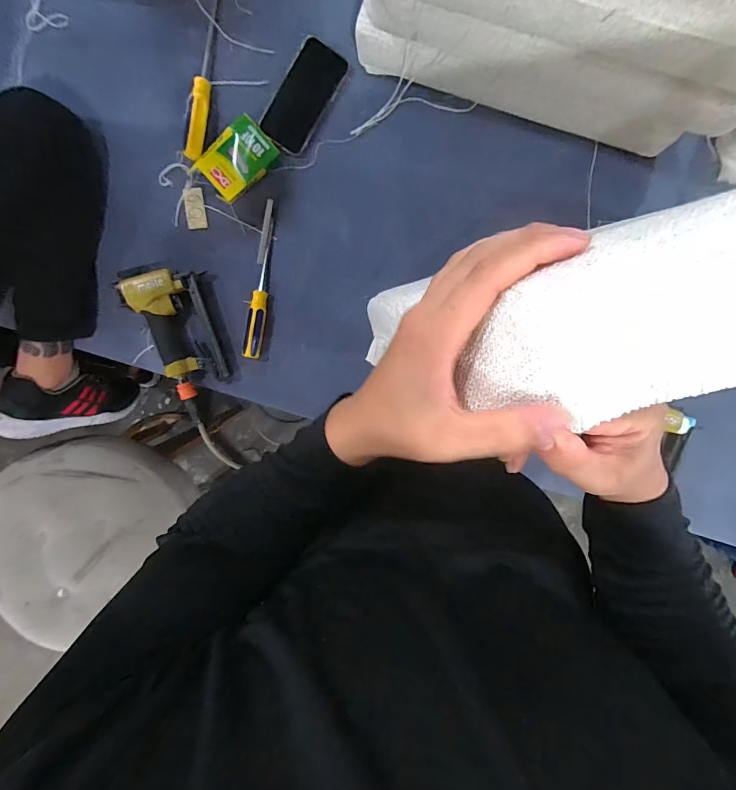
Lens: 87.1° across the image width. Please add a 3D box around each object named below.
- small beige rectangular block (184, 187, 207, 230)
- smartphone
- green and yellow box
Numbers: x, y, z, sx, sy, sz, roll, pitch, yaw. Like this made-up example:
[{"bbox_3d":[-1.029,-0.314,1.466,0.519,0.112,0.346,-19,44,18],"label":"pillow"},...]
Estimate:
[{"bbox_3d":[-0.279,-0.301,0.625,0.031,0.004,0.063,-4,98,1],"label":"small beige rectangular block"},{"bbox_3d":[-0.099,-0.458,0.591,0.079,0.013,0.163,29,97,-4],"label":"smartphone"},{"bbox_3d":[-0.204,-0.361,0.594,0.119,0.025,0.084,-39,96,5],"label":"green and yellow box"}]

